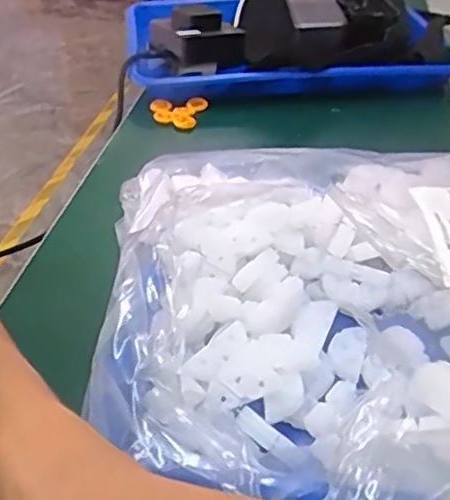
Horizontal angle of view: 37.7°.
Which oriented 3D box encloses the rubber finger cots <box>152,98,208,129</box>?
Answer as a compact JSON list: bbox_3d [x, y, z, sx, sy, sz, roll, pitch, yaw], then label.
[{"bbox_3d":[-0.046,-0.125,0.607,0.049,0.014,0.047,2,40,-2],"label":"rubber finger cots"}]

